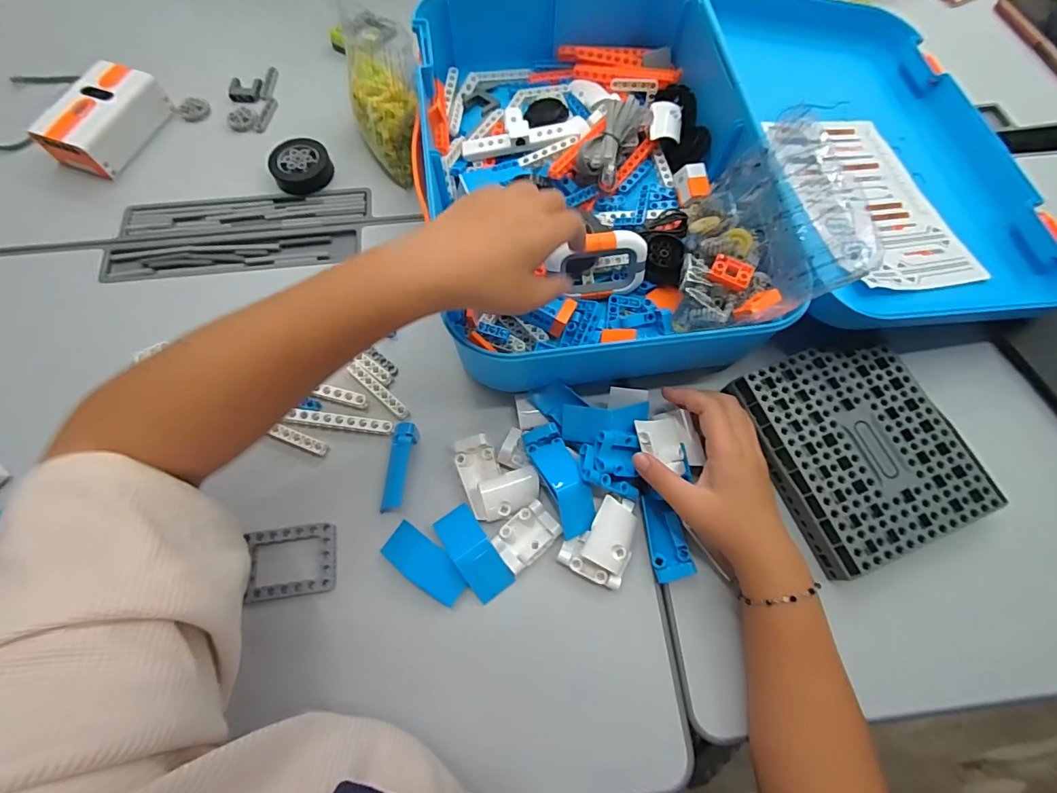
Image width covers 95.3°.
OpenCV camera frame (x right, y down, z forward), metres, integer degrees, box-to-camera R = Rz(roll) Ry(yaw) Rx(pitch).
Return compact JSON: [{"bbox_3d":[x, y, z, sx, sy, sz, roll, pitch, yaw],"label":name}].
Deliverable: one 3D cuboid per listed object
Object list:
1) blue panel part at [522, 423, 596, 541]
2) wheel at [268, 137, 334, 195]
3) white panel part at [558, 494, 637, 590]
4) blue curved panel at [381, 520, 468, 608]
[{"bbox_3d":[0.026,0.062,0.371,0.032,0.018,0.086,-22,71,-9],"label":"blue panel part"},{"bbox_3d":[-0.237,-0.242,0.504,0.058,0.024,0.058,0,69,-1],"label":"wheel"},{"bbox_3d":[0.057,0.109,0.371,0.049,0.027,0.063,25,71,8],"label":"white panel part"},{"bbox_3d":[-0.078,0.126,0.366,0.071,0.015,0.032,32,72,10],"label":"blue curved panel"}]

